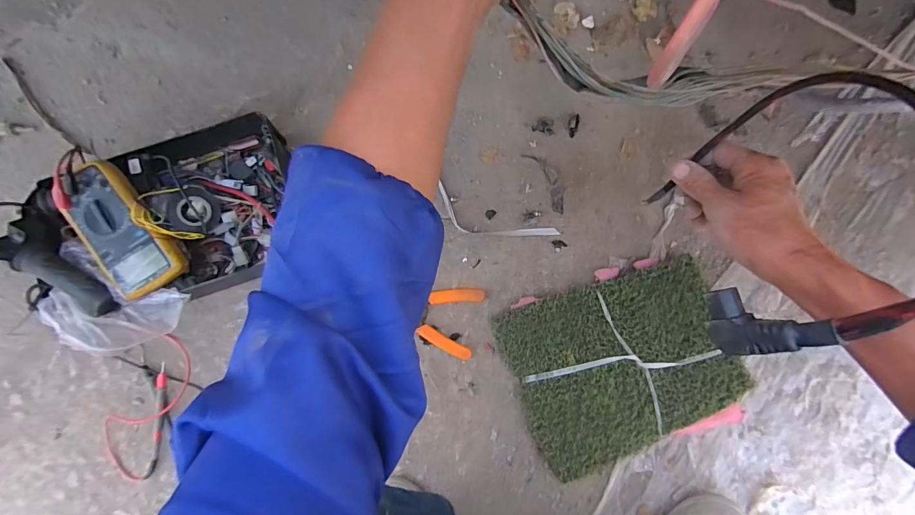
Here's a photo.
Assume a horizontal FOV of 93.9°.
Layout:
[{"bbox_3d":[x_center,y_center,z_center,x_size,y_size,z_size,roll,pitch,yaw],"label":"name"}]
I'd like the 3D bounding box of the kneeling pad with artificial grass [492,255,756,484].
[{"bbox_3d":[0.229,0.149,0.595,0.298,0.045,0.251,-20,82,-1],"label":"kneeling pad with artificial grass"}]

